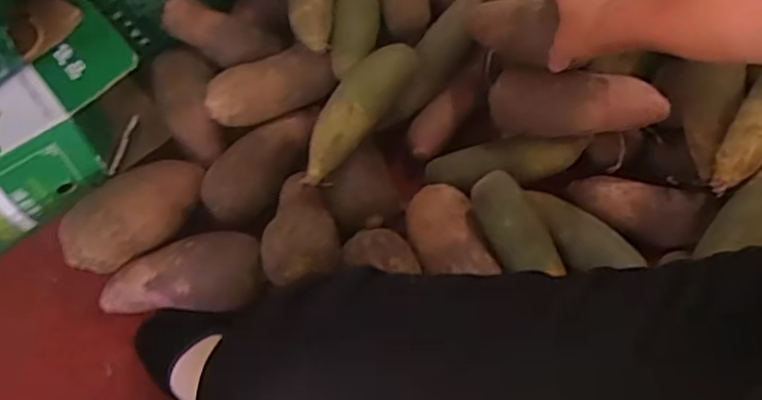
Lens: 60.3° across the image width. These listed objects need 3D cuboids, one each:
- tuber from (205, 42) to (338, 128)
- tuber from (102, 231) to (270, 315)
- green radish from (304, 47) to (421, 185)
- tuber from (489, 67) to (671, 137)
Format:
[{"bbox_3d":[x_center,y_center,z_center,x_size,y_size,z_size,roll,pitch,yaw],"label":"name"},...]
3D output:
[{"bbox_3d":[-0.131,-0.131,0.762,0.148,0.059,0.060,-27,65,-12],"label":"tuber"},{"bbox_3d":[-0.206,0.076,0.668,0.173,0.054,0.075,-7,63,-2],"label":"tuber"},{"bbox_3d":[-0.026,-0.100,0.718,0.054,0.051,0.191,30,67,16],"label":"green radish"},{"bbox_3d":[0.209,-0.099,0.703,0.183,0.066,0.061,7,63,5],"label":"tuber"}]

